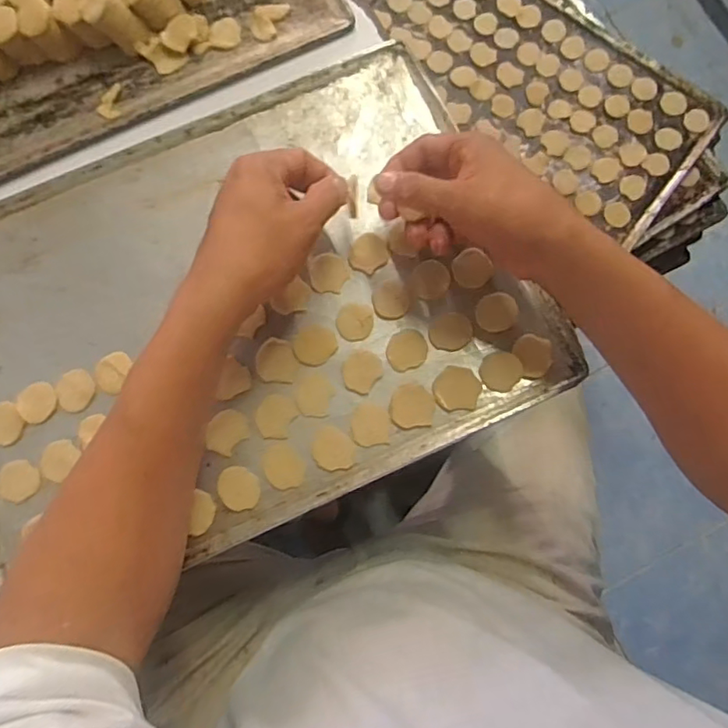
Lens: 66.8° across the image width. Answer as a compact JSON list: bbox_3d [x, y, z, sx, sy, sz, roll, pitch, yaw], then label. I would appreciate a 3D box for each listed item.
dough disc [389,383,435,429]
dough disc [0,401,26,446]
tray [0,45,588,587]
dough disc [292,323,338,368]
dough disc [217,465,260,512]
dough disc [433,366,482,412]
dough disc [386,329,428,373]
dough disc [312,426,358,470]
[{"bbox_3d":[0.036,0.031,0.410,0.032,0.004,0.032,0,76,0],"label":"dough disc"},{"bbox_3d":[-0.269,0.045,0.413,0.028,0.004,0.032,-24,77,-6],"label":"dough disc"},{"bbox_3d":[-0.103,-0.040,0.431,0.444,0.021,0.321,-23,77,-6],"label":"tray"},{"bbox_3d":[-0.038,-0.015,0.423,0.033,0.004,0.032,0,76,0],"label":"dough disc"},{"bbox_3d":[-0.092,0.091,0.404,0.029,0.004,0.032,-16,77,-4],"label":"dough disc"},{"bbox_3d":[0.069,0.018,0.410,0.034,0.004,0.032,0,76,0],"label":"dough disc"},{"bbox_3d":[0.033,-0.011,0.420,0.031,0.004,0.032,0,76,0],"label":"dough disc"},{"bbox_3d":[-0.023,0.063,0.405,0.028,0.004,0.036,-39,79,-9],"label":"dough disc"}]

